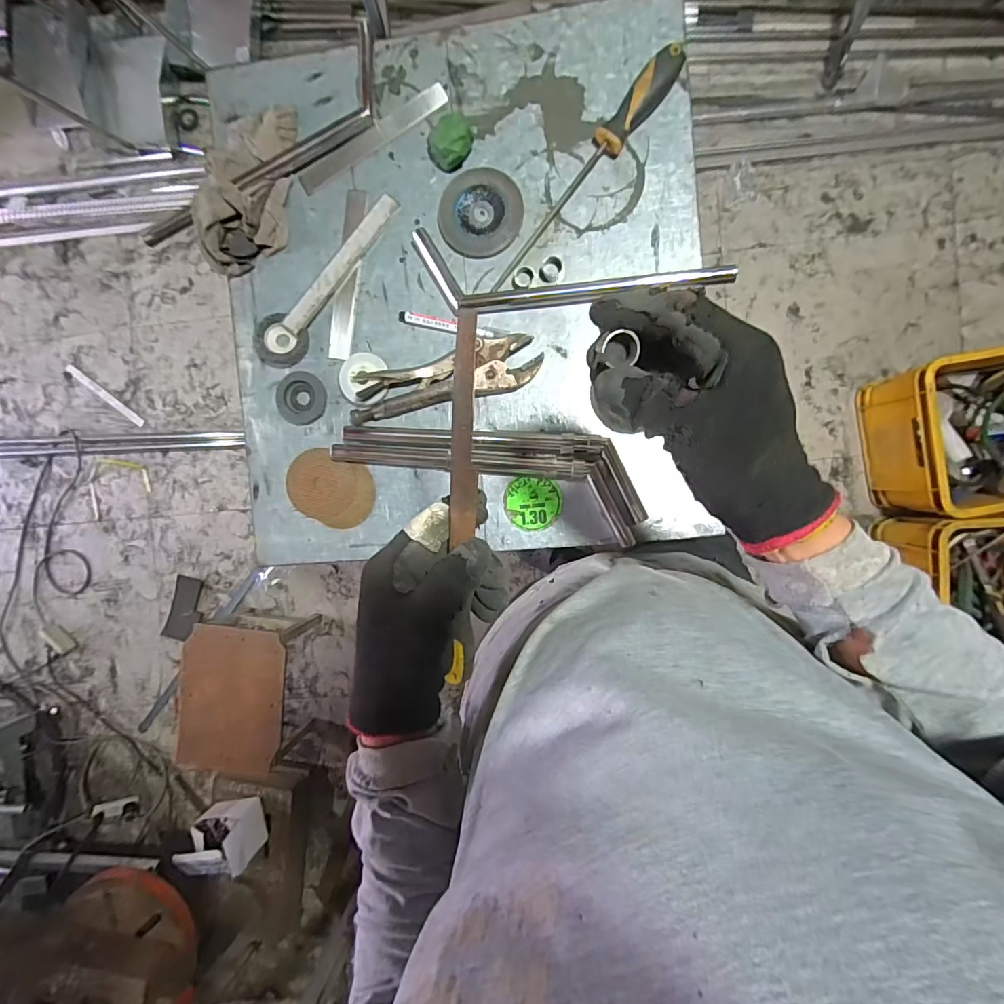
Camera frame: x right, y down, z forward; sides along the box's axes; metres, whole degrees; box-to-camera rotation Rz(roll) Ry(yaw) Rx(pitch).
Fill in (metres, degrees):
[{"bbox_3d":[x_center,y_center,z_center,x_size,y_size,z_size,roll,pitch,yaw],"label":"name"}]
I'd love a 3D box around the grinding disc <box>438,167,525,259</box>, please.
[{"bbox_3d":[-0.024,-0.327,0.537,0.092,0.006,0.093,-2,92,6],"label":"grinding disc"}]

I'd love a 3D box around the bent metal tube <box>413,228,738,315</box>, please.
[{"bbox_3d":[0.070,-0.239,0.524,0.348,0.017,0.082,10,93,5],"label":"bent metal tube"}]

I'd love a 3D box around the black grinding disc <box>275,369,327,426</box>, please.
[{"bbox_3d":[-0.237,-0.122,0.562,0.057,0.009,0.060,0,92,5],"label":"black grinding disc"}]

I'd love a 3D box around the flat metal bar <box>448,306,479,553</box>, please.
[{"bbox_3d":[-0.024,-0.040,0.299,0.017,0.005,0.151,8,121,6],"label":"flat metal bar"}]

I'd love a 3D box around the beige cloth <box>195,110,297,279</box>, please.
[{"bbox_3d":[-0.295,-0.362,0.545,0.094,0.032,0.186,6,92,5],"label":"beige cloth"}]

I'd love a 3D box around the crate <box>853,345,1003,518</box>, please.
[{"bbox_3d":[1.238,-0.183,1.148,0.535,0.240,0.373,-11,91,6],"label":"crate"}]

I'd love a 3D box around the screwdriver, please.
[{"bbox_3d":[0.085,-0.359,0.513,0.031,0.030,0.295,43,95,3],"label":"screwdriver"}]

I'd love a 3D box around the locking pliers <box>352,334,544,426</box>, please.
[{"bbox_3d":[-0.066,-0.140,0.538,0.216,0.015,0.058,-11,91,6],"label":"locking pliers"}]

